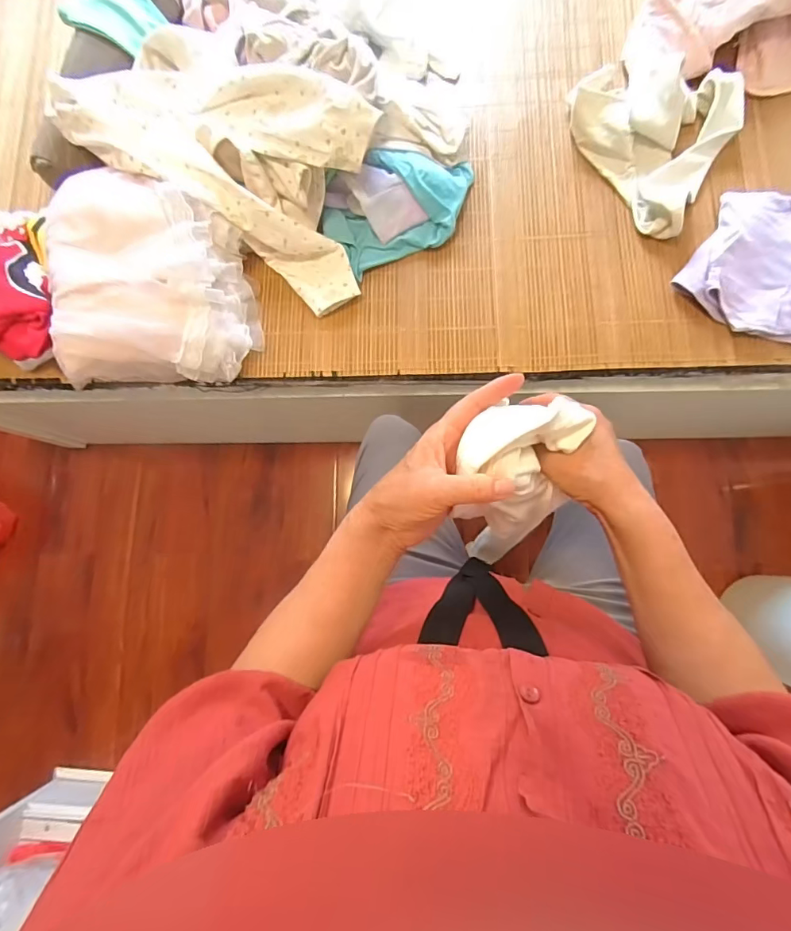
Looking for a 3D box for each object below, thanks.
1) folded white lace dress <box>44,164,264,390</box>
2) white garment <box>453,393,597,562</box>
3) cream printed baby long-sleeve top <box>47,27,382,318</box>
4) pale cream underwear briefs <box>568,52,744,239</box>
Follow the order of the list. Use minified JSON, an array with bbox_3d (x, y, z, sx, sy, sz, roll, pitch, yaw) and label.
[{"bbox_3d":[-0.348,-0.265,0.685,0.253,0.130,0.269,-7,81,3],"label":"folded white lace dress"},{"bbox_3d":[0.103,0.019,0.404,0.097,0.127,0.127,7,82,6],"label":"white garment"},{"bbox_3d":[-0.240,-0.458,0.690,0.479,0.159,0.231,36,86,9],"label":"cream printed baby long-sleeve top"},{"bbox_3d":[0.376,-0.511,0.701,0.237,0.075,0.247,32,85,8],"label":"pale cream underwear briefs"}]

